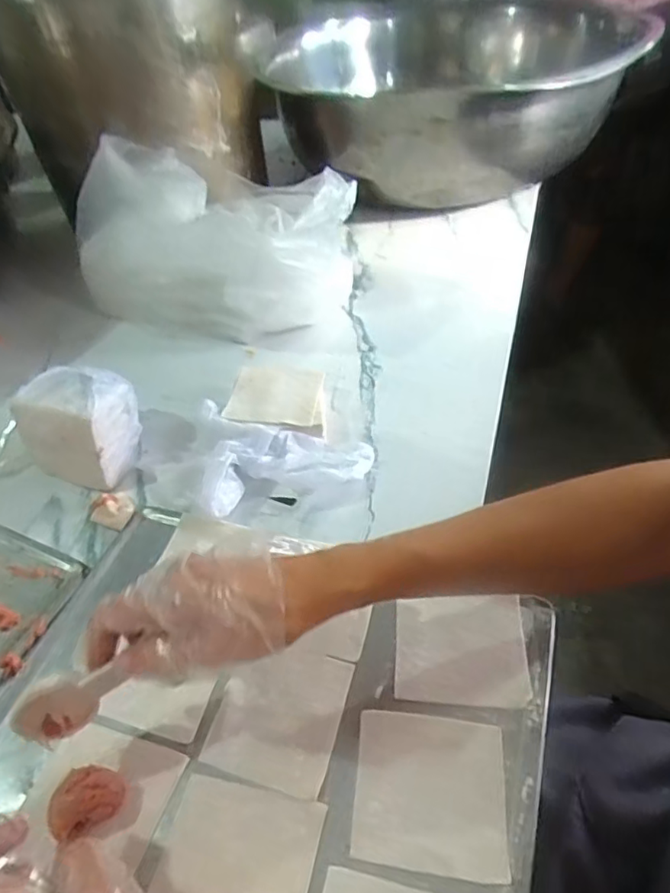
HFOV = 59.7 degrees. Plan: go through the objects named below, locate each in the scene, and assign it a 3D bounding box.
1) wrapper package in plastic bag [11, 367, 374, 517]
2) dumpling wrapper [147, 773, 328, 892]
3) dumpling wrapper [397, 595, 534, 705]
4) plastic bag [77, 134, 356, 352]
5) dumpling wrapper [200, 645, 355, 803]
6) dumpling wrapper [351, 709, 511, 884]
[{"bbox_3d":[-0.121,-0.011,0.494,0.284,0.075,0.120,11,49,17],"label":"wrapper package in plastic bag"},{"bbox_3d":[-0.054,0.224,0.311,0.082,0.004,0.076,7,48,13],"label":"dumpling wrapper"},{"bbox_3d":[0.082,0.131,0.384,0.082,0.004,0.072,-1,47,10],"label":"dumpling wrapper"},{"bbox_3d":[-0.123,-0.218,0.628,0.282,0.173,0.165,22,53,25],"label":"plastic bag"},{"bbox_3d":[-0.035,0.167,0.368,0.076,0.004,0.081,9,48,15],"label":"dumpling wrapper"},{"bbox_3d":[0.053,0.192,0.328,0.081,0.004,0.077,2,47,9],"label":"dumpling wrapper"}]

